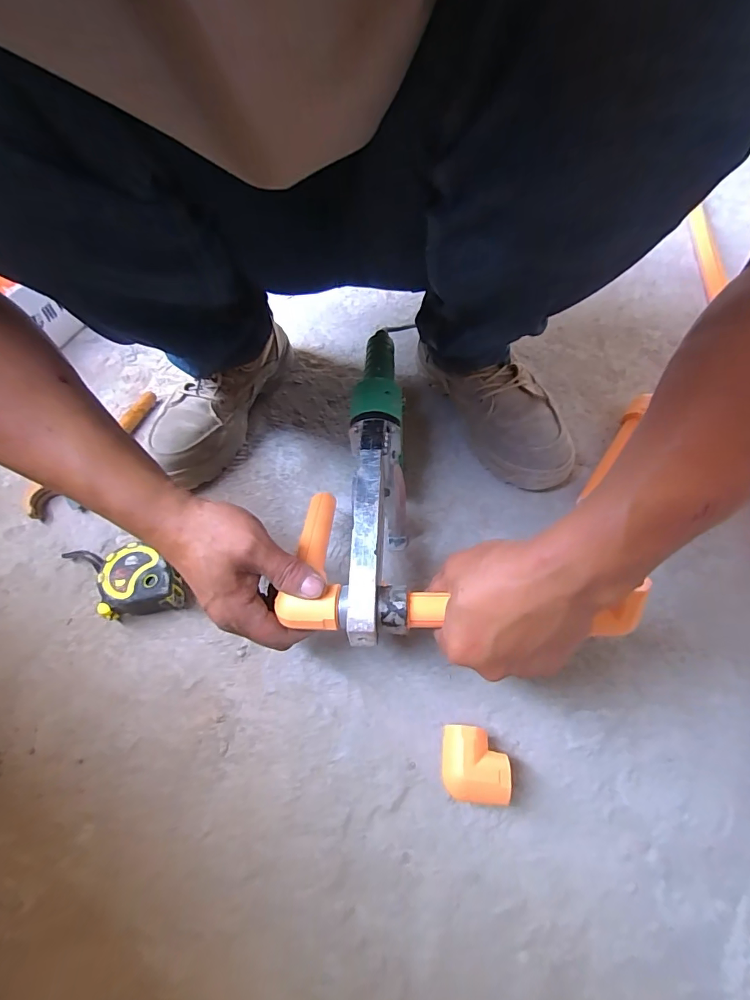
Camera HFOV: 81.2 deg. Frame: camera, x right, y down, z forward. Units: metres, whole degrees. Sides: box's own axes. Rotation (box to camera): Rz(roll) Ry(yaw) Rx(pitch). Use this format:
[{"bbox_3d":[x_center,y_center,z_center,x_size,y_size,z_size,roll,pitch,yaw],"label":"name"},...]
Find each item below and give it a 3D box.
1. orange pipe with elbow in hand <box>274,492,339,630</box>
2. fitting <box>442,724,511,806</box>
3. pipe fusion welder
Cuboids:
[{"bbox_3d":[-0.053,0.043,0.380,0.045,0.024,0.158,-6,36,1],"label":"orange pipe with elbow in hand"},{"bbox_3d":[0.077,0.206,0.341,0.048,0.038,0.049,3,56,6],"label":"fitting"},{"bbox_3d":[-0.001,-0.059,0.414,0.057,0.051,0.378,-3,55,3],"label":"pipe fusion welder"}]

